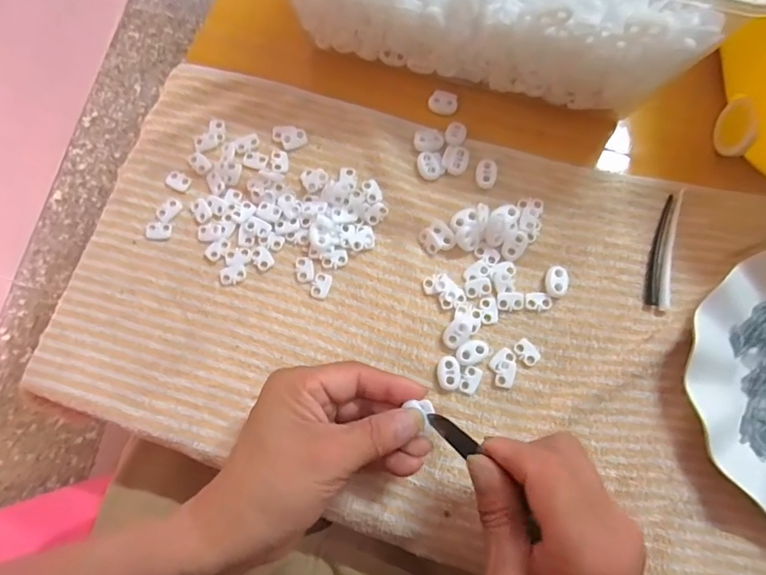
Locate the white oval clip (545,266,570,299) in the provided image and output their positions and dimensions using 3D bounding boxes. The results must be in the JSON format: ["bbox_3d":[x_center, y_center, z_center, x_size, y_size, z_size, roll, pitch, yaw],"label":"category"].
[{"bbox_3d":[0.122,-0.004,0.334,0.016,0.008,0.021,16,77,4],"label":"white oval clip"}]

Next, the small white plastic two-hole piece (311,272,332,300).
[{"bbox_3d":[-0.043,-0.001,0.336,0.012,0.004,0.018,16,77,4],"label":"small white plastic two-hole piece"}]

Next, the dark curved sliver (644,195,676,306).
[{"bbox_3d":[0.197,-0.027,0.340,0.009,0.004,0.082,16,77,4],"label":"dark curved sliver"}]

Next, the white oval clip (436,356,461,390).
[{"bbox_3d":[0.044,0.058,0.321,0.015,0.006,0.022,4,77,1],"label":"white oval clip"}]

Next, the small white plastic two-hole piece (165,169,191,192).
[{"bbox_3d":[-0.152,-0.079,0.355,0.018,0.004,0.013,29,78,6],"label":"small white plastic two-hole piece"}]

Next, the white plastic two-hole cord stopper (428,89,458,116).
[{"bbox_3d":[0.047,-0.143,0.371,0.022,0.005,0.018,23,78,5],"label":"white plastic two-hole cord stopper"}]

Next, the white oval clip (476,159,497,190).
[{"bbox_3d":[0.076,-0.084,0.352,0.015,0.005,0.021,18,77,4],"label":"white oval clip"}]

